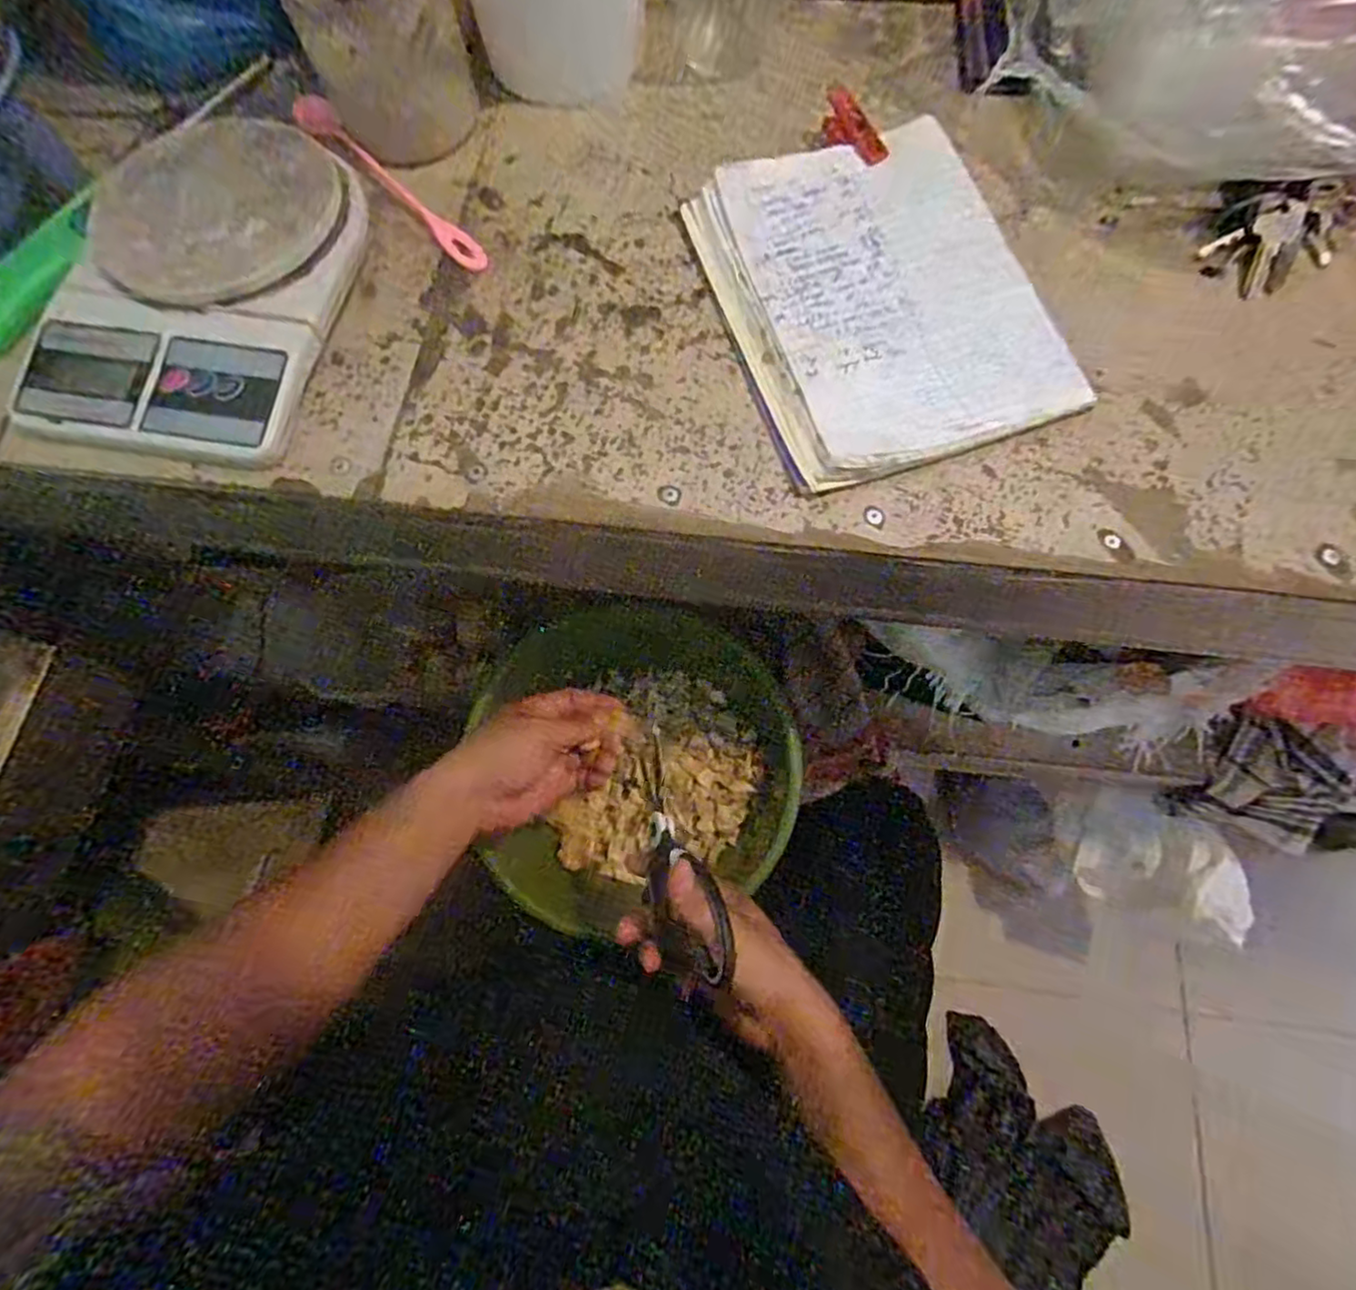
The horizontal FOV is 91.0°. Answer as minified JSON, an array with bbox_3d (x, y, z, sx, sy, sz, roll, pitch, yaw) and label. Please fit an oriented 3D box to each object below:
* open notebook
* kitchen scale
[{"bbox_3d":[0.109,-0.193,0.370,0.162,0.018,0.206,-18,72,-5],"label":"open notebook"},{"bbox_3d":[-0.262,-0.200,0.371,0.142,0.037,0.203,9,72,4],"label":"kitchen scale"}]

